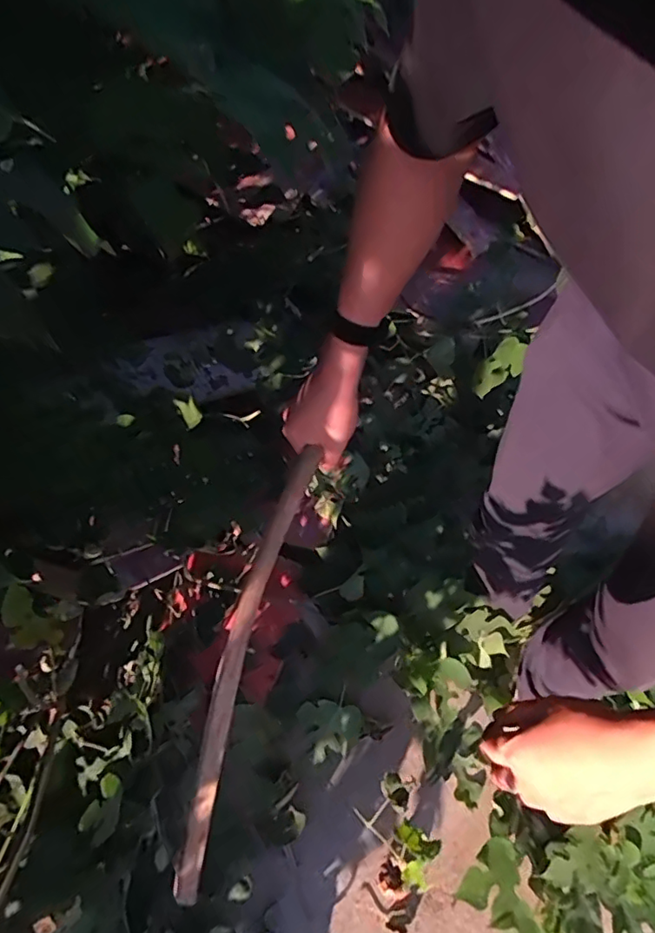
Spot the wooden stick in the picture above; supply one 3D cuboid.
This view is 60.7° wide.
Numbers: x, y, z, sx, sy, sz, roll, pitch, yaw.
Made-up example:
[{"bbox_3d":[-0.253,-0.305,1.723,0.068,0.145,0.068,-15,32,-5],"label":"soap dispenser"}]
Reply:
[{"bbox_3d":[-0.090,0.200,0.590,0.036,0.018,0.455,14,79,6],"label":"wooden stick"}]

